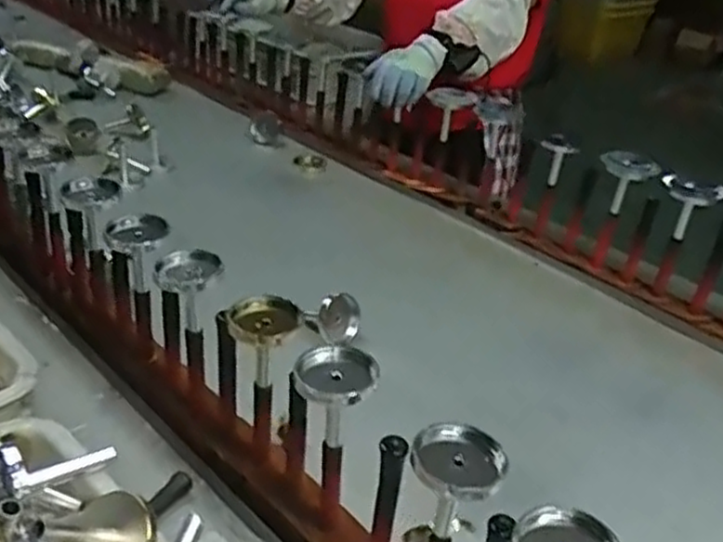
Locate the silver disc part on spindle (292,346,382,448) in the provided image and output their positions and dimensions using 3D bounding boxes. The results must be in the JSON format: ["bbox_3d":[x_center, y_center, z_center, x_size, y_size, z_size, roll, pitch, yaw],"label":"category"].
[{"bbox_3d":[-0.023,0.114,0.609,0.065,0.095,0.061,6,31,0],"label":"silver disc part on spindle"}]

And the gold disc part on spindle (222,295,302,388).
[{"bbox_3d":[-0.088,0.069,0.669,0.064,0.074,0.058,-2,32,-12],"label":"gold disc part on spindle"}]

